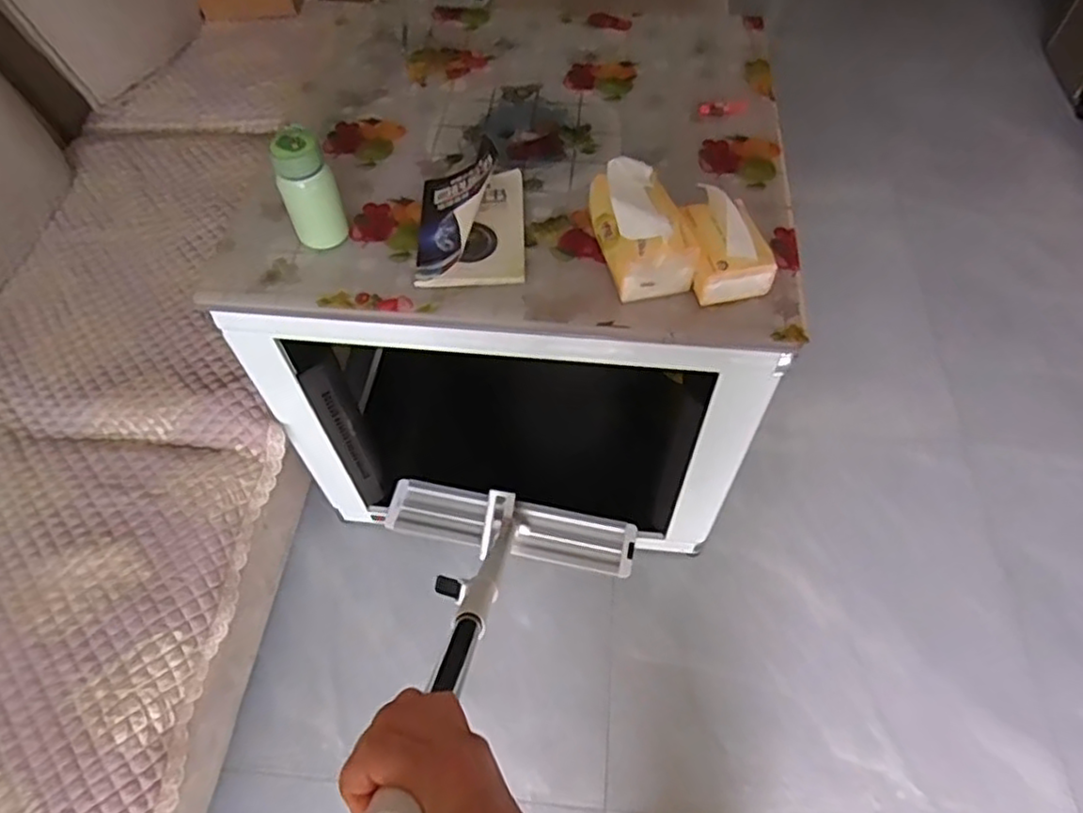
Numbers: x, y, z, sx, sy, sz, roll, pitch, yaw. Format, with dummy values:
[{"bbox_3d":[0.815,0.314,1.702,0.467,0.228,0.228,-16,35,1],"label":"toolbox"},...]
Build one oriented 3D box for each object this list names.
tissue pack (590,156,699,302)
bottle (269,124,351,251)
[{"bbox_3d":[0.130,-0.240,0.864,0.110,0.165,0.172,-9,57,-4],"label":"tissue pack"},{"bbox_3d":[-0.303,-0.278,0.892,0.071,0.156,0.060,-22,59,-13],"label":"bottle"}]

